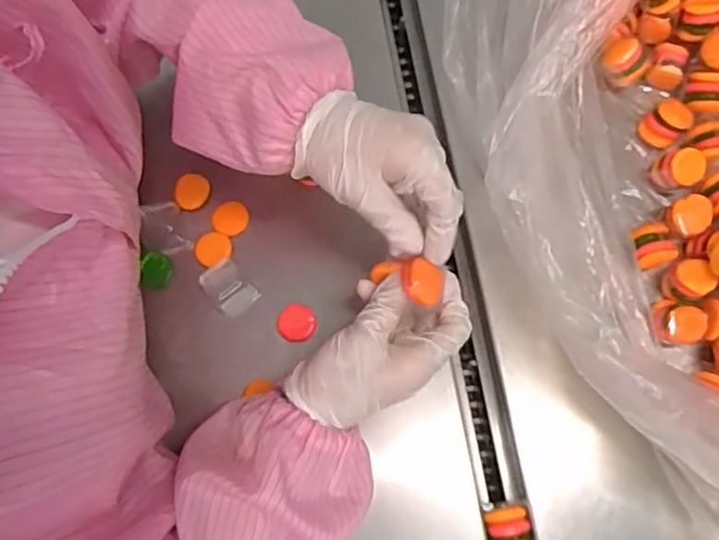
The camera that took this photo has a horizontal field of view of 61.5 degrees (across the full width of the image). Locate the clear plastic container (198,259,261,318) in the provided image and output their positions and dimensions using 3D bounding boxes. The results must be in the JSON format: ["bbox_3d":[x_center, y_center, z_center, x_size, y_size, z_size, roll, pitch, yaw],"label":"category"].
[{"bbox_3d":[-0.100,0.015,0.463,0.041,0.031,0.031,43,77,12],"label":"clear plastic container"}]

